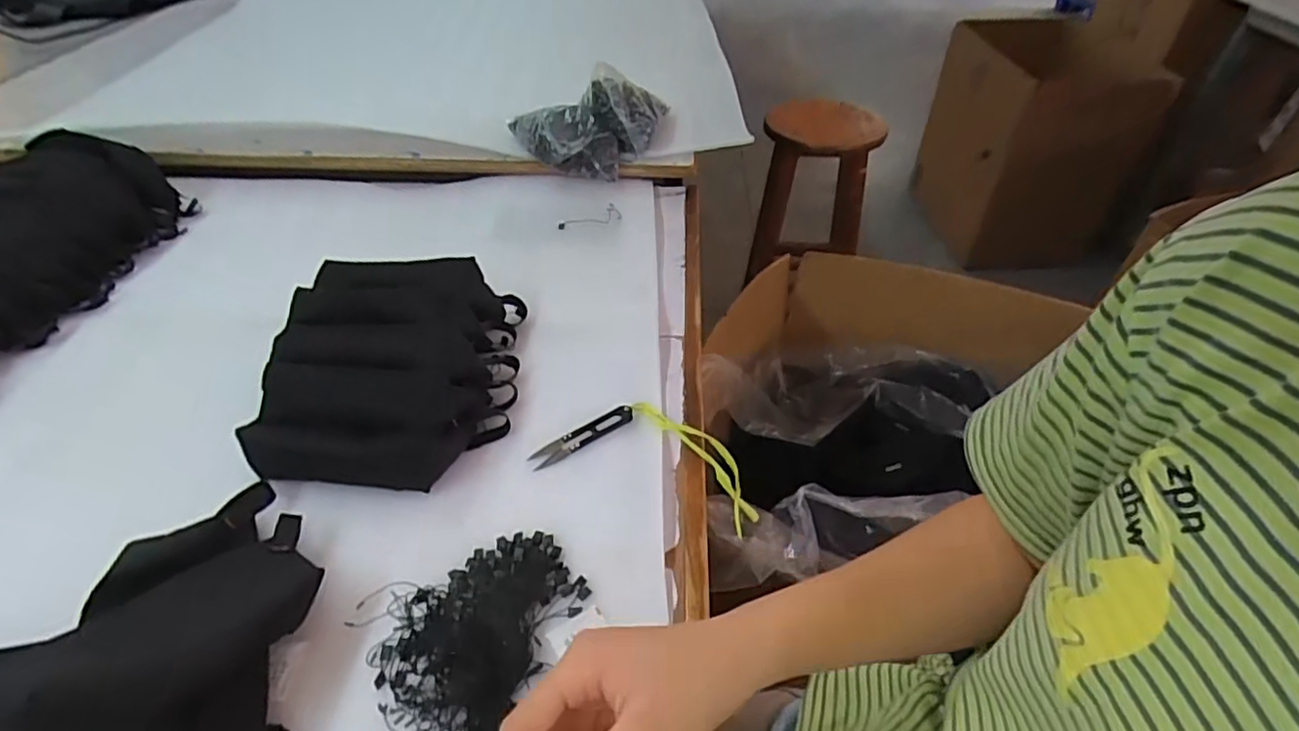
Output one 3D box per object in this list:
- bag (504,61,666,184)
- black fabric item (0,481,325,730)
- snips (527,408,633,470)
[{"bbox_3d":[-0.074,-0.340,0.906,0.226,0.128,0.127,-11,44,-11],"label":"bag"},{"bbox_3d":[-0.362,0.157,0.418,0.265,0.087,0.215,-7,44,-9],"label":"black fabric item"},{"bbox_3d":[-0.060,0.063,0.586,0.104,0.007,0.022,-26,50,-26],"label":"snips"}]

